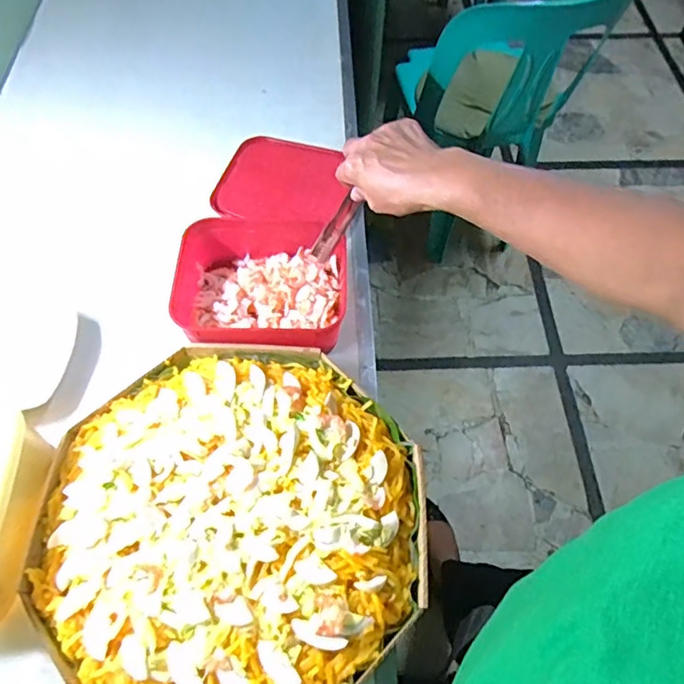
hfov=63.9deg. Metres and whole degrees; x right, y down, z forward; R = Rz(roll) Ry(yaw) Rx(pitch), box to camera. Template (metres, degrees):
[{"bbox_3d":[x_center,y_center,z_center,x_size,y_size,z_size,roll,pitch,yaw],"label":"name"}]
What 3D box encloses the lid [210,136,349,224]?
[{"bbox_3d":[-0.078,-0.230,0.781,0.179,0.018,0.179,-2,52,3],"label":"lid"}]

